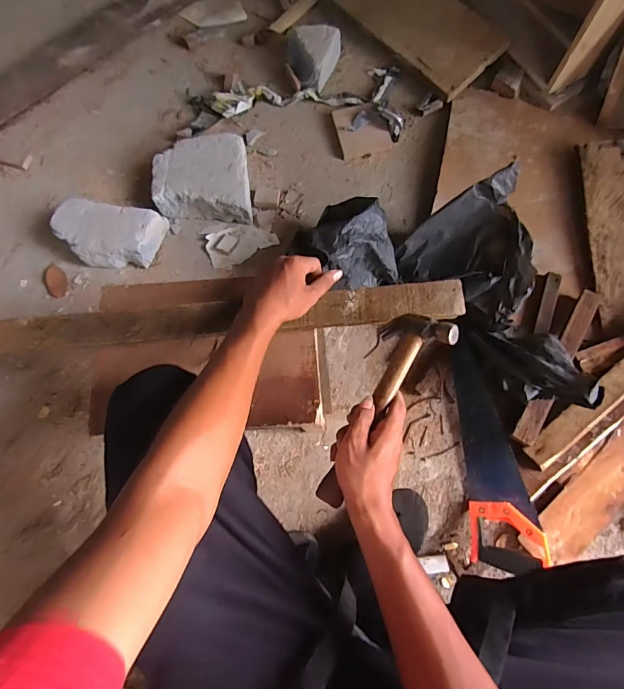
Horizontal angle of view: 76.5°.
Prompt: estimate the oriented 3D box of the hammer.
[{"bbox_3d":[0.084,0.072,0.471,0.094,0.032,0.243,15,71,46],"label":"hammer"}]

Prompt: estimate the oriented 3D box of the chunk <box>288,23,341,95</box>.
[{"bbox_3d":[0.003,-0.671,0.930,0.129,0.070,0.133,0,75,2],"label":"chunk"}]

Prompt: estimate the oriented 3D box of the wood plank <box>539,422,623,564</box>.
[{"bbox_3d":[0.512,0.256,0.697,0.114,0.013,0.283,41,88,-2],"label":"wood plank"}]

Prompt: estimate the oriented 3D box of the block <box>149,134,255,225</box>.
[{"bbox_3d":[-0.233,-0.357,0.853,0.204,0.071,0.187,-1,75,1],"label":"block"}]

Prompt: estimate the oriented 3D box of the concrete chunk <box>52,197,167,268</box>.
[{"bbox_3d":[-0.422,-0.227,0.832,0.209,0.071,0.120,5,75,3],"label":"concrete chunk"}]

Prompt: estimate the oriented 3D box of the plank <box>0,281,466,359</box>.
[{"bbox_3d":[-0.239,-0.026,0.548,0.881,0.043,0.052,-5,75,1],"label":"plank"}]

